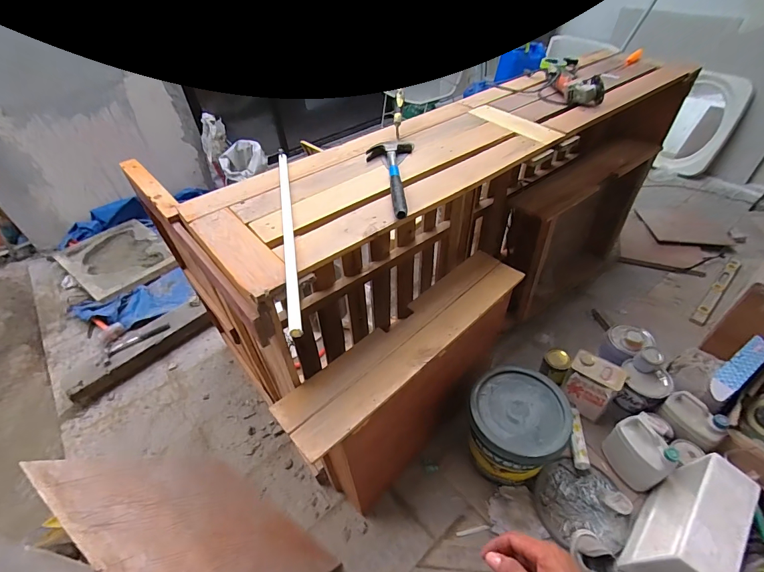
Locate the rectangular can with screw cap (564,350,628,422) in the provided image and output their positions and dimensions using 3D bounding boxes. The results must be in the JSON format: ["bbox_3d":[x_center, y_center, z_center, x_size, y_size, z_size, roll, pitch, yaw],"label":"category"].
[{"bbox_3d":[0.779,0.369,1.412,0.171,0.205,0.121,27,52,27],"label":"rectangular can with screw cap"}]

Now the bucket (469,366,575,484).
[{"bbox_3d":[0.424,0.462,1.252,0.288,0.276,0.295,-2,45,2],"label":"bucket"}]

